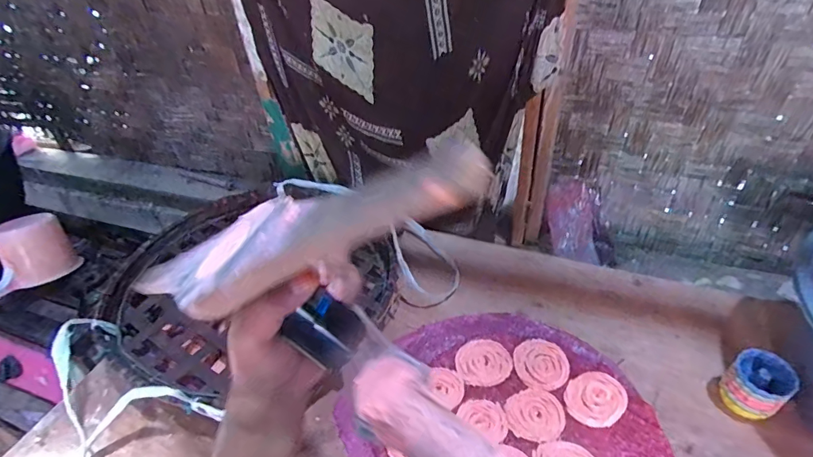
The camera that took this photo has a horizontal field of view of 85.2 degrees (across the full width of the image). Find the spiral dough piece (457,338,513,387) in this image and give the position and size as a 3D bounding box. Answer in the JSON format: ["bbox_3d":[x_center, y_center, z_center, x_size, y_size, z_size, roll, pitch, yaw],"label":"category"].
[{"bbox_3d":[0.113,0.194,0.651,0.077,0.004,0.076,-3,40,3],"label":"spiral dough piece"}]

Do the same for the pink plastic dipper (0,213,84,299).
[{"bbox_3d":[-0.865,0.072,0.944,0.126,0.125,0.250,25,49,31],"label":"pink plastic dipper"}]

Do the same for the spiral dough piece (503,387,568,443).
[{"bbox_3d":[0.171,0.247,0.587,0.074,0.005,0.068,-3,40,3],"label":"spiral dough piece"}]

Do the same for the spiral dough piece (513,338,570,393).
[{"bbox_3d":[0.194,0.195,0.639,0.075,0.005,0.079,11,43,18],"label":"spiral dough piece"}]

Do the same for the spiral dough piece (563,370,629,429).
[{"bbox_3d":[0.253,0.227,0.593,0.081,0.009,0.069,-33,47,-29],"label":"spiral dough piece"}]

